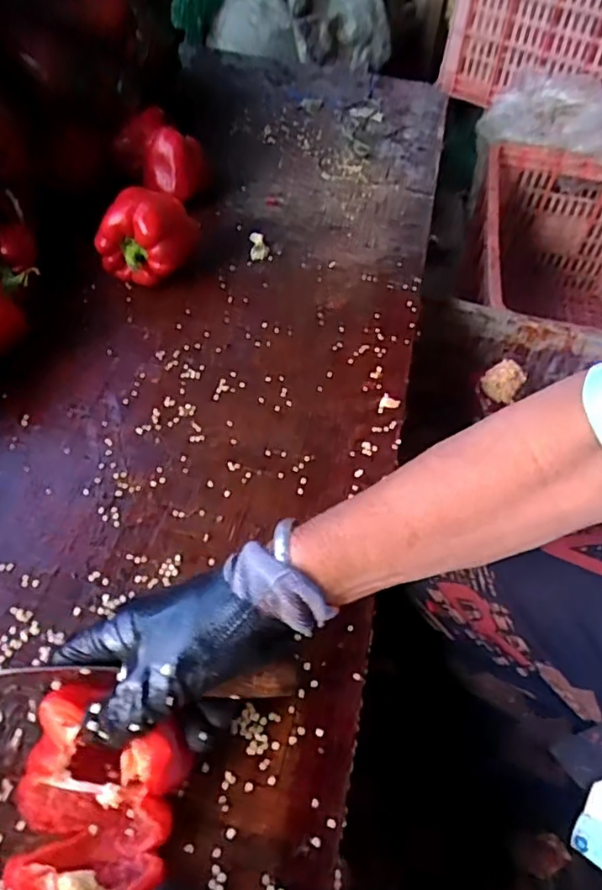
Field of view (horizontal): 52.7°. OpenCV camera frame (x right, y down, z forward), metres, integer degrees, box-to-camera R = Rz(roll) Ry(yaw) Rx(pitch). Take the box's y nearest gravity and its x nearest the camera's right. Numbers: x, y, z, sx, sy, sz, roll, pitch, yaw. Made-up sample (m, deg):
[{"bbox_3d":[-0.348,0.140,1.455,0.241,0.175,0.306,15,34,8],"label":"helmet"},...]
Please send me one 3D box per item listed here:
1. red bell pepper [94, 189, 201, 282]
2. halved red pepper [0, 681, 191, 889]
[{"bbox_3d":[-0.156,-0.213,0.629,0.093,0.084,0.077,14,50,7],"label":"red bell pepper"},{"bbox_3d":[-0.102,0.186,0.292,0.081,0.068,0.127,5,50,0],"label":"halved red pepper"}]

